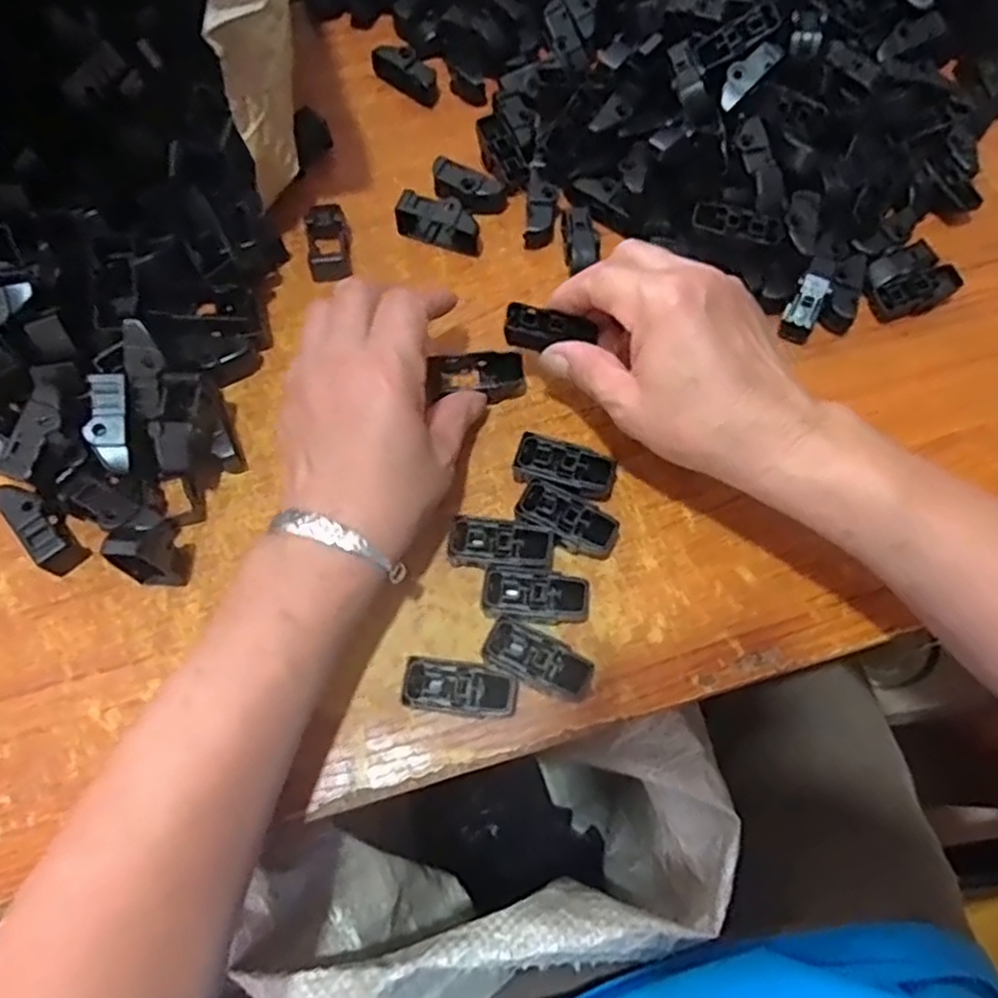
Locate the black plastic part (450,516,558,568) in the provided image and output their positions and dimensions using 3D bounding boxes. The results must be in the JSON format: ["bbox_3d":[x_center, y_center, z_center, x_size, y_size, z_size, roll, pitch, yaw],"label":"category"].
[{"bbox_3d":[0.001,0.024,0.364,0.050,0.019,0.022,8,70,0],"label":"black plastic part"}]

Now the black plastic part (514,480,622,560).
[{"bbox_3d":[0.034,0.011,0.370,0.051,0.019,0.023,25,71,7],"label":"black plastic part"}]

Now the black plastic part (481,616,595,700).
[{"bbox_3d":[0.018,0.076,0.347,0.051,0.020,0.023,26,71,7],"label":"black plastic part"}]

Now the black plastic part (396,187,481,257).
[{"bbox_3d":[-0.033,-0.158,0.425,0.050,0.024,0.015,20,71,5],"label":"black plastic part"}]

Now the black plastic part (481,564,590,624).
[{"bbox_3d":[0.018,0.046,0.356,0.052,0.018,0.024,6,70,0],"label":"black plastic part"}]

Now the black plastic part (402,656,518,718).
[{"bbox_3d":[-0.018,0.088,0.342,0.050,0.017,0.022,9,70,1],"label":"black plastic part"}]

